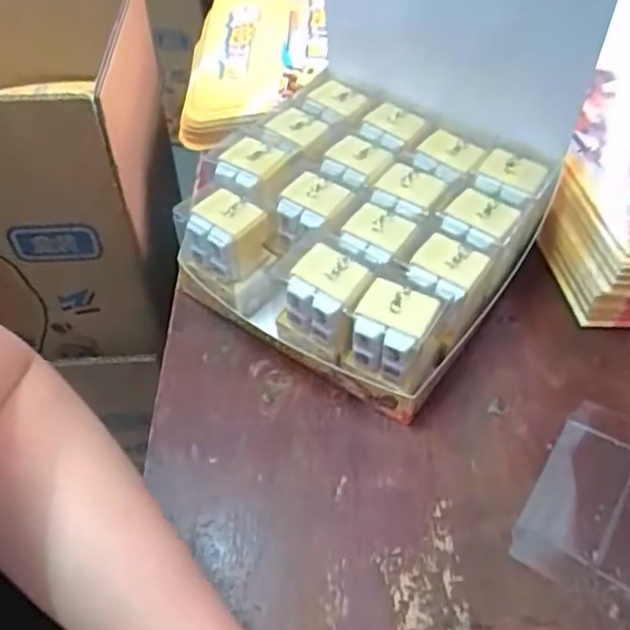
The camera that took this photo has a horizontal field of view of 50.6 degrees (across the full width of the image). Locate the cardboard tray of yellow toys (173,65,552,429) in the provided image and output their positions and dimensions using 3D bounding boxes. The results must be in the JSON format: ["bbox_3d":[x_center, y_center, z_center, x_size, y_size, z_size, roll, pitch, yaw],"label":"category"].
[{"bbox_3d":[0.033,-0.056,0.482,0.209,0.092,0.187,30,59,23],"label":"cardboard tray of yellow toys"}]

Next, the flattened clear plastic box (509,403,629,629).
[{"bbox_3d":[0.179,0.121,0.398,0.092,0.005,0.175,26,58,21],"label":"flattened clear plastic box"}]

